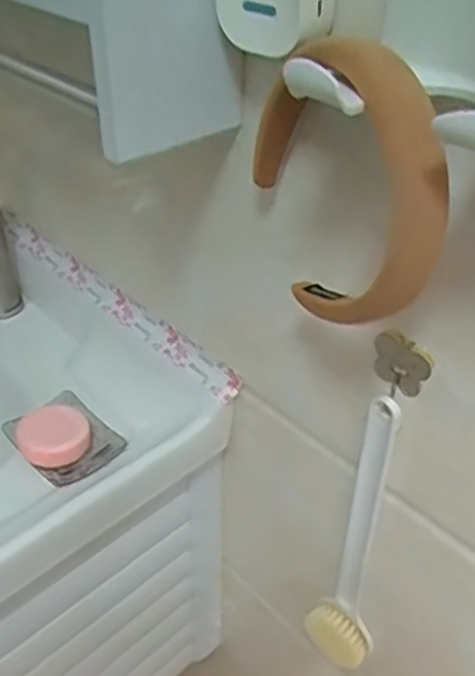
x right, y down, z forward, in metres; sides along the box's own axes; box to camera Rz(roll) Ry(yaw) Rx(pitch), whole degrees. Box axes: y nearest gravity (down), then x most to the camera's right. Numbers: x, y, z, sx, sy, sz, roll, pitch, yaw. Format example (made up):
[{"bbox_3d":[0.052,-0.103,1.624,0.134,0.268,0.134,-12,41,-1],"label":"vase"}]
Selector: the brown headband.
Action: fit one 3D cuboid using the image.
[{"bbox_3d":[0.056,-0.091,0.390,0.033,0.159,0.161,-13,41,-18],"label":"brown headband"}]

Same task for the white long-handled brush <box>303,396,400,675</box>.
[{"bbox_3d":[0.102,0.181,0.572,0.034,0.321,0.054,-24,45,-29],"label":"white long-handled brush"}]

